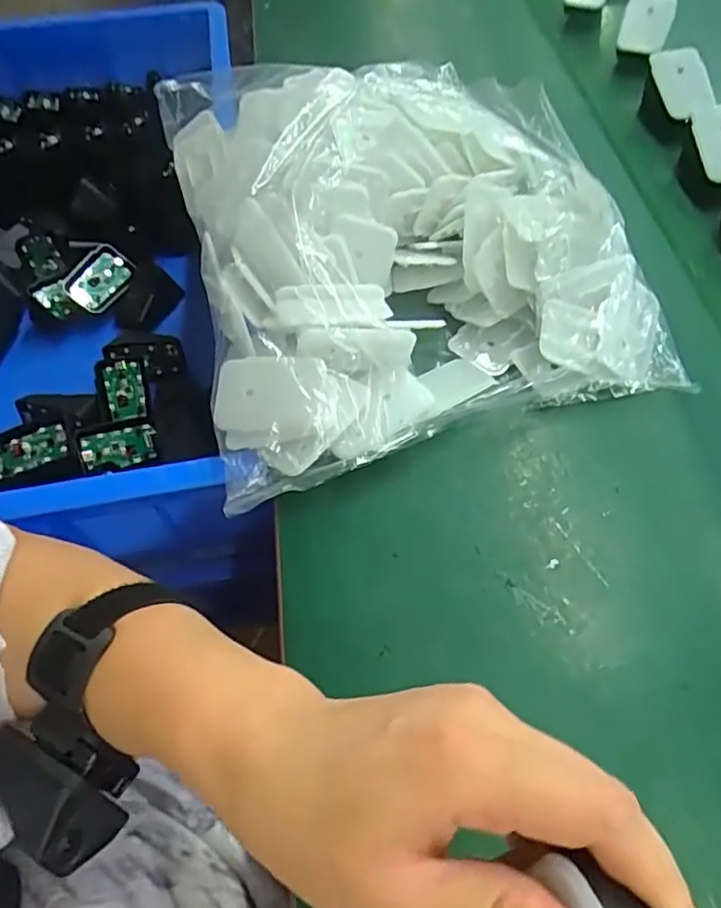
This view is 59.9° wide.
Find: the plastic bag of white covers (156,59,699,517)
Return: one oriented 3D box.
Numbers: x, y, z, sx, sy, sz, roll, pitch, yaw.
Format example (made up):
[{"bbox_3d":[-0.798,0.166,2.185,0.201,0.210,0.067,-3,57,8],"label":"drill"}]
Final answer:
[{"bbox_3d":[0.019,-0.160,0.418,0.274,0.104,0.321,-15,58,-5],"label":"plastic bag of white covers"}]

